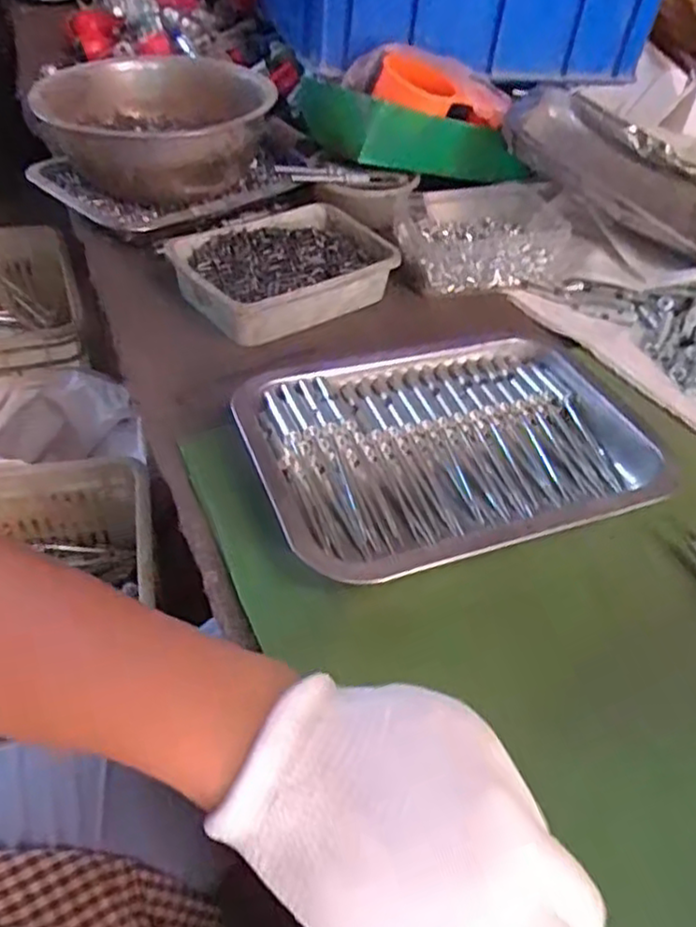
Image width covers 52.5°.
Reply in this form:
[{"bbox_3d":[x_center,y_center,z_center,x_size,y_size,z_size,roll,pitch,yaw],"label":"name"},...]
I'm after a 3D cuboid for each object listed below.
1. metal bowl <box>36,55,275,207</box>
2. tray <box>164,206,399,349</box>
[{"bbox_3d":[-0.198,-0.355,0.730,0.221,0.085,0.271,1,45,-4],"label":"metal bowl"},{"bbox_3d":[-0.054,-0.172,0.627,0.187,0.045,0.127,-29,54,-29],"label":"tray"}]

